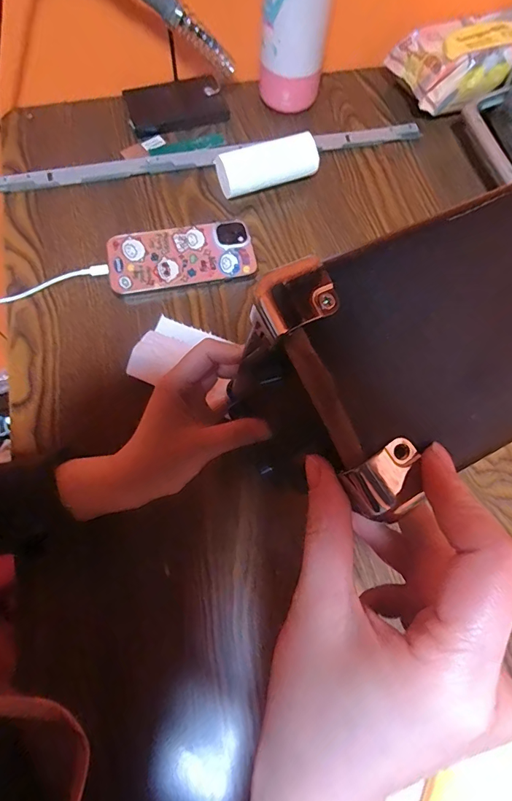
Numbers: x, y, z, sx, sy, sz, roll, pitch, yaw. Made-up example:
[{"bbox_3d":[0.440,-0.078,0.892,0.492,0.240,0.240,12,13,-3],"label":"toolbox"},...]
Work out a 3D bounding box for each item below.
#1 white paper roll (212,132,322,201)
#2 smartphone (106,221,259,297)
[{"bbox_3d":[0.013,-0.250,0.445,0.111,0.040,0.042,-19,72,-9],"label":"white paper roll"},{"bbox_3d":[-0.076,-0.147,0.419,0.145,0.008,0.071,-12,71,-7],"label":"smartphone"}]

